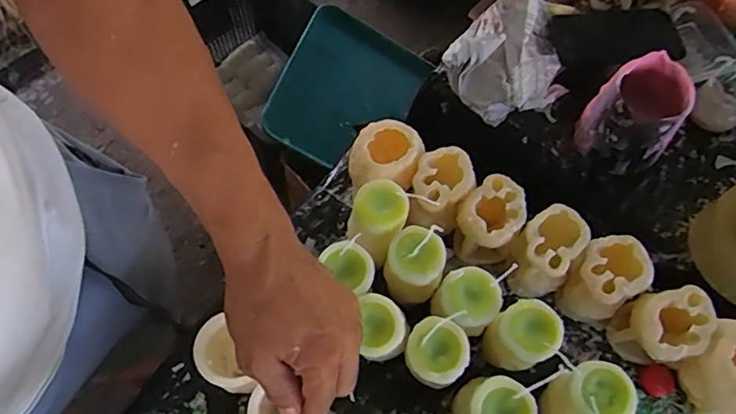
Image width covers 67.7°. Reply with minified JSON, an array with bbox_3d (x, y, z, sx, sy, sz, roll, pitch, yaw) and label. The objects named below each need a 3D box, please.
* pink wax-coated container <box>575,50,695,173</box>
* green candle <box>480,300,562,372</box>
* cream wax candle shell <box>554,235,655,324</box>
[{"bbox_3d":[0.295,-0.100,0.611,0.090,0.106,0.088,1,64,-2],"label":"pink wax-coated container"},{"bbox_3d":[0.134,0.115,0.484,0.049,0.066,0.049,1,64,-2],"label":"green candle"},{"bbox_3d":[0.231,0.073,0.544,0.075,0.074,0.063,-34,70,-17],"label":"cream wax candle shell"}]

